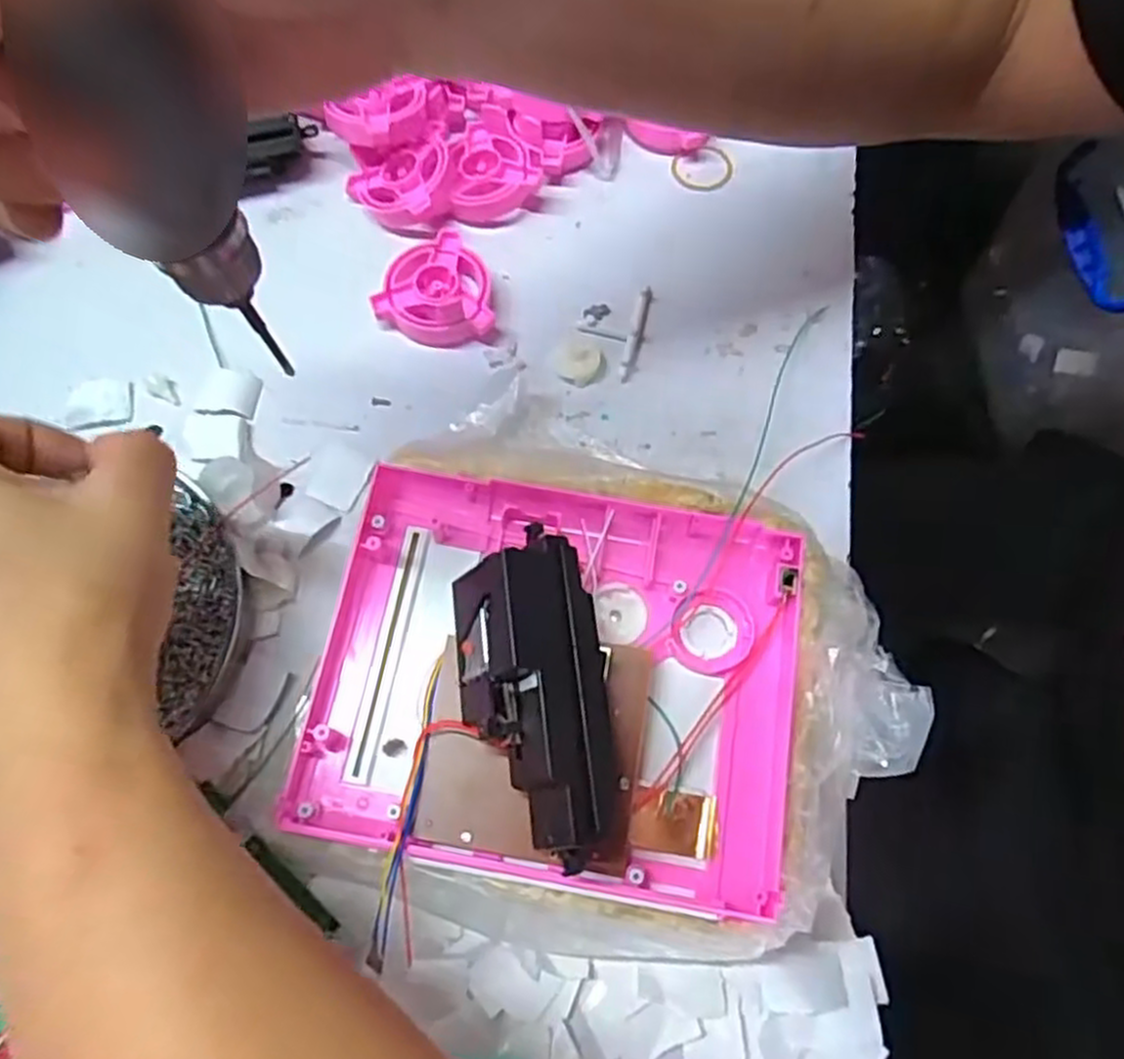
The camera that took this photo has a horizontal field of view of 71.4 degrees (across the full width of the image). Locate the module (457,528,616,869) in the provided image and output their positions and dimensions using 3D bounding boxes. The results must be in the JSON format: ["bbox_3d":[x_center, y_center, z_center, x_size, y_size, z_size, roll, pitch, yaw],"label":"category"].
[{"bbox_3d":[-0.009,0.055,0.258,0.046,0.041,0.099,-8,71,-5],"label":"module"}]

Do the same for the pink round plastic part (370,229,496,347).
[{"bbox_3d":[-0.061,-0.113,0.365,0.052,0.015,0.056,1,71,-2],"label":"pink round plastic part"}]

